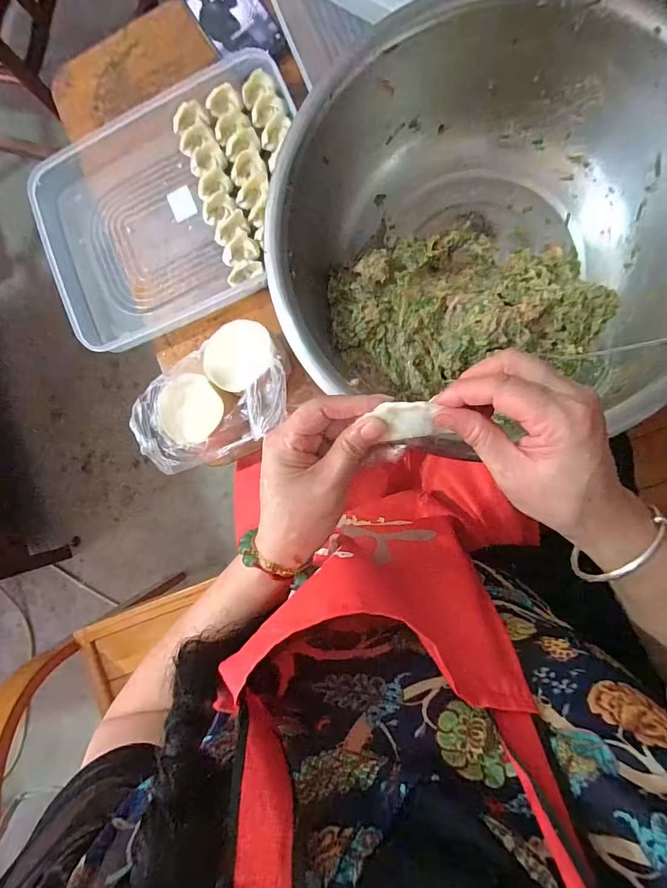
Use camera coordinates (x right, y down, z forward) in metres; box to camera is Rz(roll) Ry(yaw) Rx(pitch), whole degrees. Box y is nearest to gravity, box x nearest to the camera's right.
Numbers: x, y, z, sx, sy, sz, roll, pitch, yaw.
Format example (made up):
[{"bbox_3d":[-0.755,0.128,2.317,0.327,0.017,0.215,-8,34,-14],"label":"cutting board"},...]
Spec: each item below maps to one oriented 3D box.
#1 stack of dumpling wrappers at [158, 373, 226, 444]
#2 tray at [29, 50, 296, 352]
[{"bbox_3d":[-0.154,-0.035,0.448,0.063,0.018,0.073,38,99,-9],"label":"stack of dumpling wrappers"},{"bbox_3d":[-0.192,-0.286,0.516,0.327,0.037,0.265,-20,86,7],"label":"tray"}]

